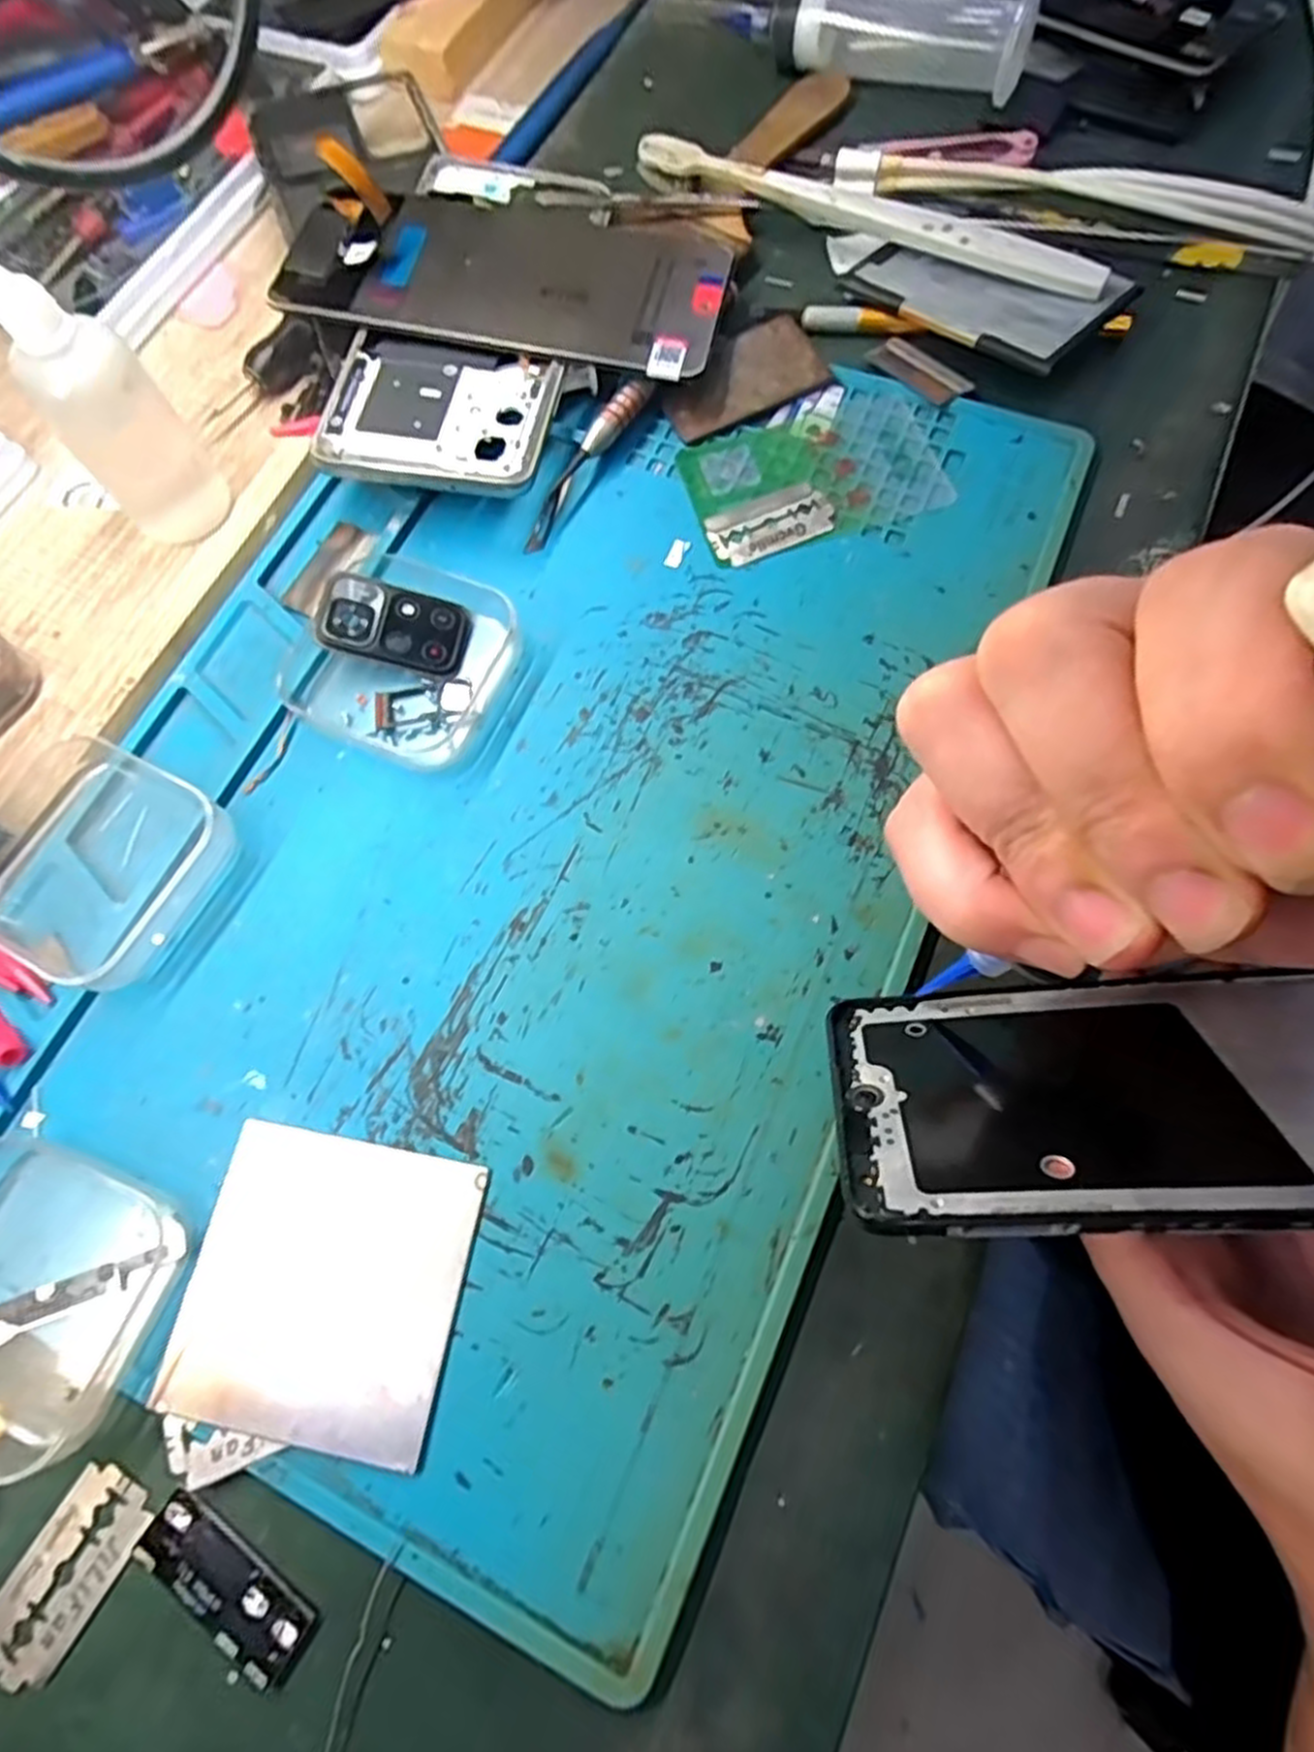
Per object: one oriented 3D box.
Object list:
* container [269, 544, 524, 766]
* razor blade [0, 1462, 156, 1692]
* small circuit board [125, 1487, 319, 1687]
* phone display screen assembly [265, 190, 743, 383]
[{"bbox_3d":[-0.081,-0.072,0.245,0.068,0.016,0.064,21,73,9],"label":"container"},{"bbox_3d":[-0.136,0.160,0.178,0.023,0.004,0.040,28,71,15],"label":"razor blade"},{"bbox_3d":[-0.098,0.160,0.173,0.044,0.004,0.016,33,76,12],"label":"small circuit board"},{"bbox_3d":[-0.053,-0.223,0.283,0.156,0.005,0.083,11,68,2],"label":"phone display screen assembly"}]

